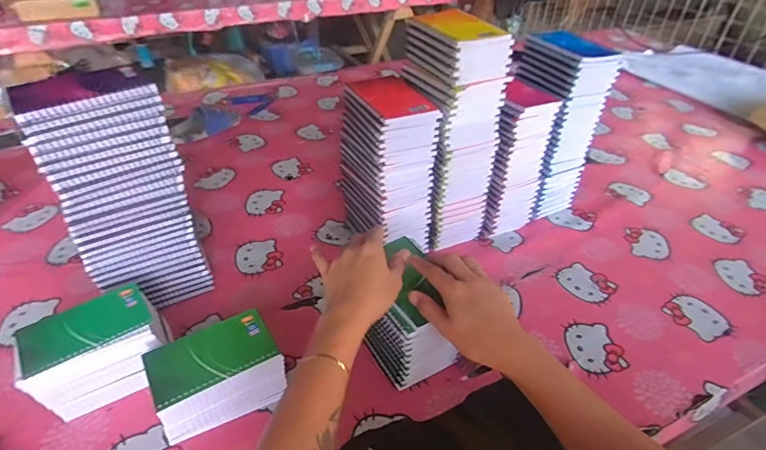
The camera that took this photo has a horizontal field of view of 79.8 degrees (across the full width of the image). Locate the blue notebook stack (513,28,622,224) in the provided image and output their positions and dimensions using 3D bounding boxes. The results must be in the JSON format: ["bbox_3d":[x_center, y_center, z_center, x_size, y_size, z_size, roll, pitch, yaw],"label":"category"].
[{"bbox_3d":[0.289,-0.165,0.800,0.106,0.289,0.130,-17,42,-22],"label":"blue notebook stack"}]

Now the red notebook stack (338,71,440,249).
[{"bbox_3d":[0.006,-0.075,0.699,0.094,0.257,0.128,-19,43,-24],"label":"red notebook stack"}]

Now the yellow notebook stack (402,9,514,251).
[{"bbox_3d":[0.094,-0.132,0.715,0.107,0.339,0.143,-19,43,-24],"label":"yellow notebook stack"}]

